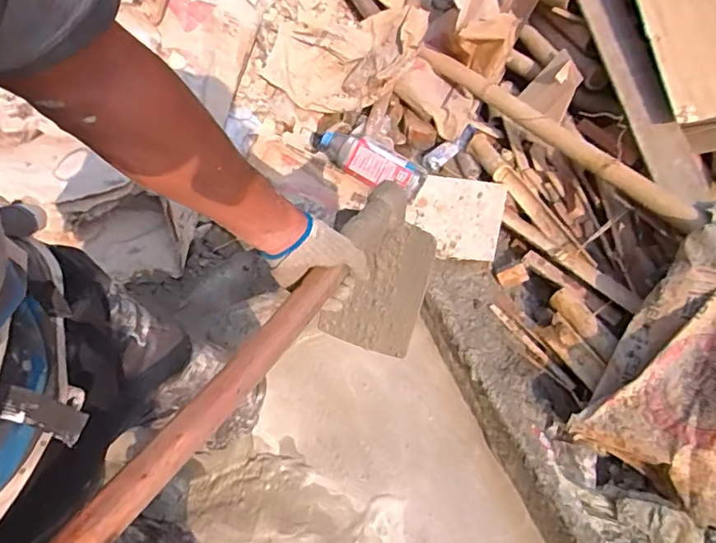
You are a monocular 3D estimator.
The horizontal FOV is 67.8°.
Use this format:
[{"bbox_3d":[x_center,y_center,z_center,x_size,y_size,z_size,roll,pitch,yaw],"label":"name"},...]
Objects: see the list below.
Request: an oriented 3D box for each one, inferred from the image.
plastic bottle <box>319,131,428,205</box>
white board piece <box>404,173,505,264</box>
[{"bbox_3d":[0.046,-0.319,1.534,0.315,0.129,0.128,30,63,15],"label":"plastic bottle"},{"bbox_3d":[0.286,-0.162,1.584,0.267,0.023,0.256,14,75,12],"label":"white board piece"}]

